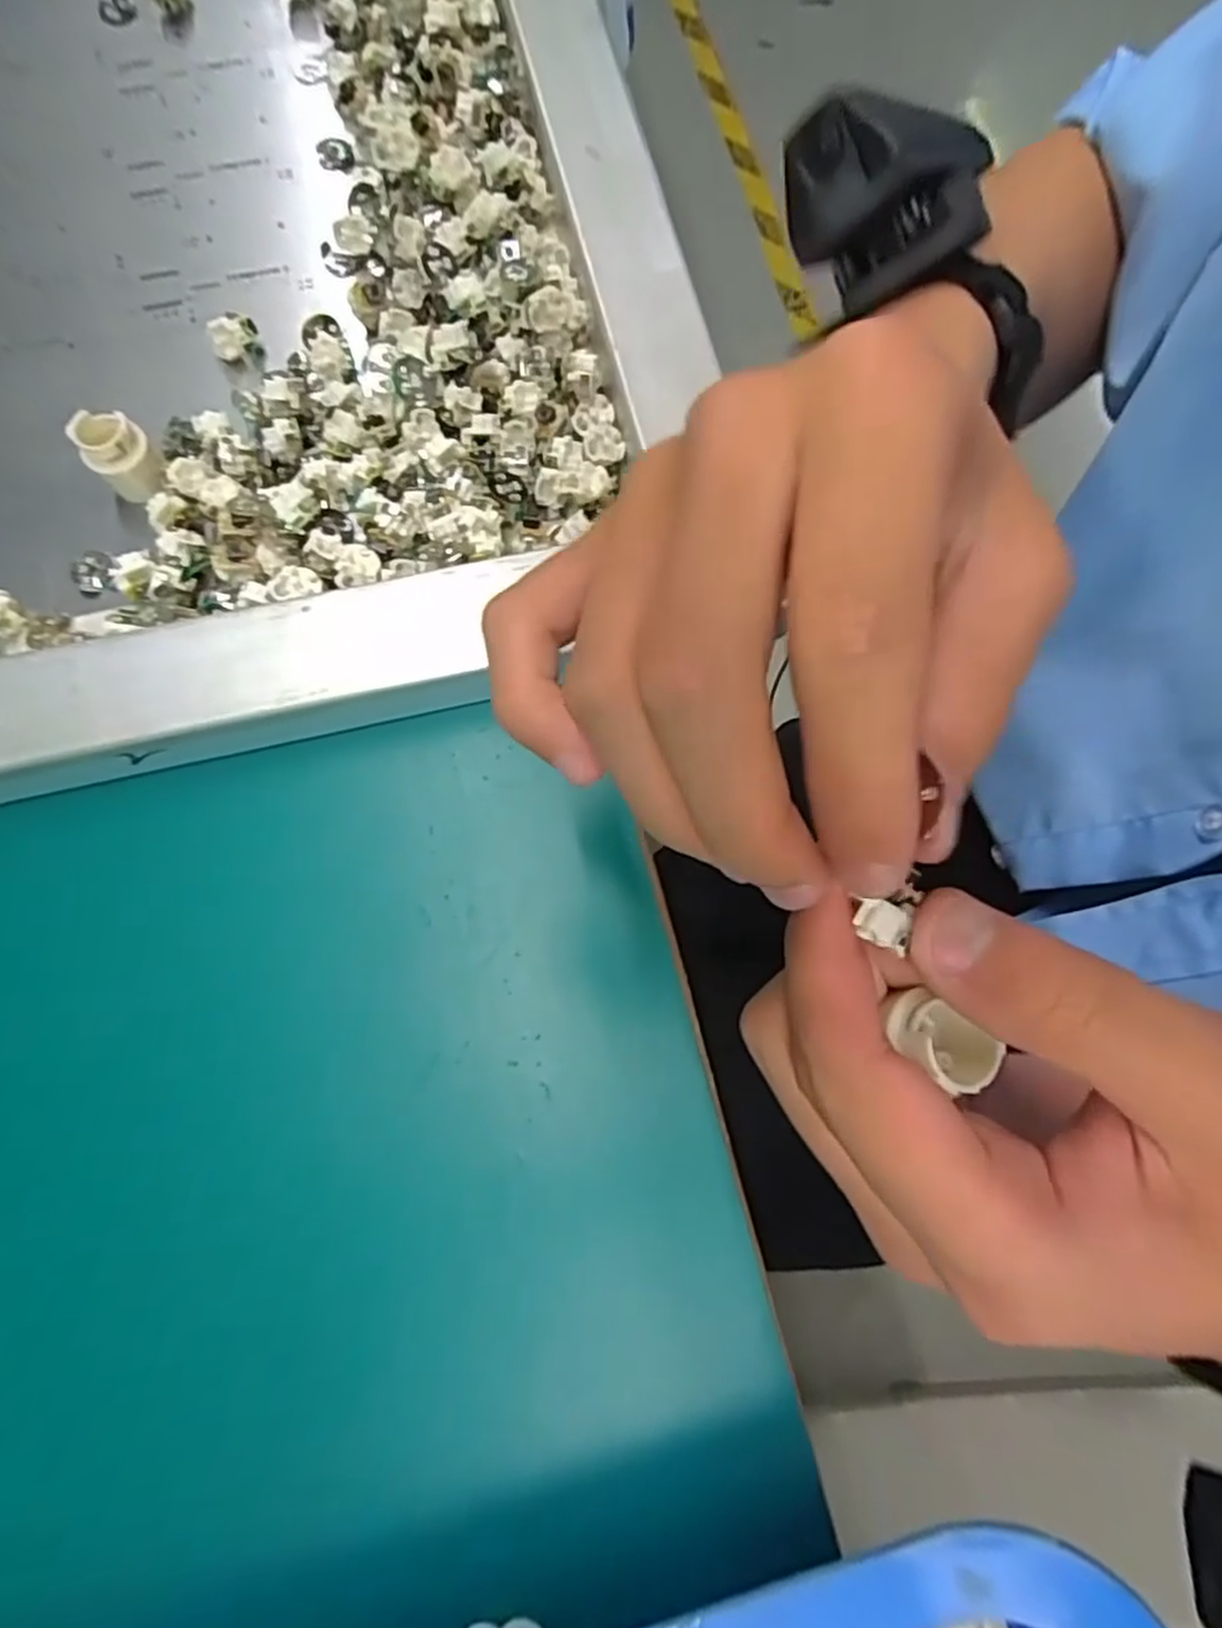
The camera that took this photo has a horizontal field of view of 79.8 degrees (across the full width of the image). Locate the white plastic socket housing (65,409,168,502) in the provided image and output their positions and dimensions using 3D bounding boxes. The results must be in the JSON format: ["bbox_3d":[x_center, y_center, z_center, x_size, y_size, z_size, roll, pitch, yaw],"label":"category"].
[{"bbox_3d":[-0.169,-0.125,0.252,0.020,0.023,0.019,0,77,0],"label":"white plastic socket housing"}]

